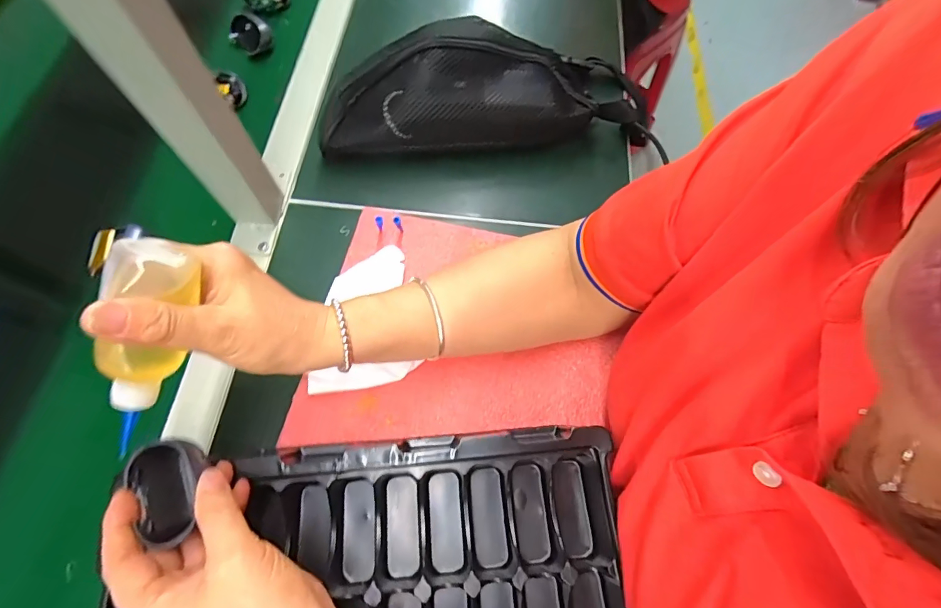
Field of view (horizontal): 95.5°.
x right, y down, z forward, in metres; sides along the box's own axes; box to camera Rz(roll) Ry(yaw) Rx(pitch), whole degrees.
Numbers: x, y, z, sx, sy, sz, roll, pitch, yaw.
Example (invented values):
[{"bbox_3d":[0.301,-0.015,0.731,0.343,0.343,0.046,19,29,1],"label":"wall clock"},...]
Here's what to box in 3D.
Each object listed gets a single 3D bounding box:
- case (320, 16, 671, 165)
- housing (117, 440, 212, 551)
[{"bbox_3d":[0.029,-0.221,0.437,0.357,0.102,0.110,-5,67,-4],"label":"case"},{"bbox_3d":[-0.173,0.108,0.249,0.040,0.023,0.053,-40,67,-19],"label":"housing"}]

